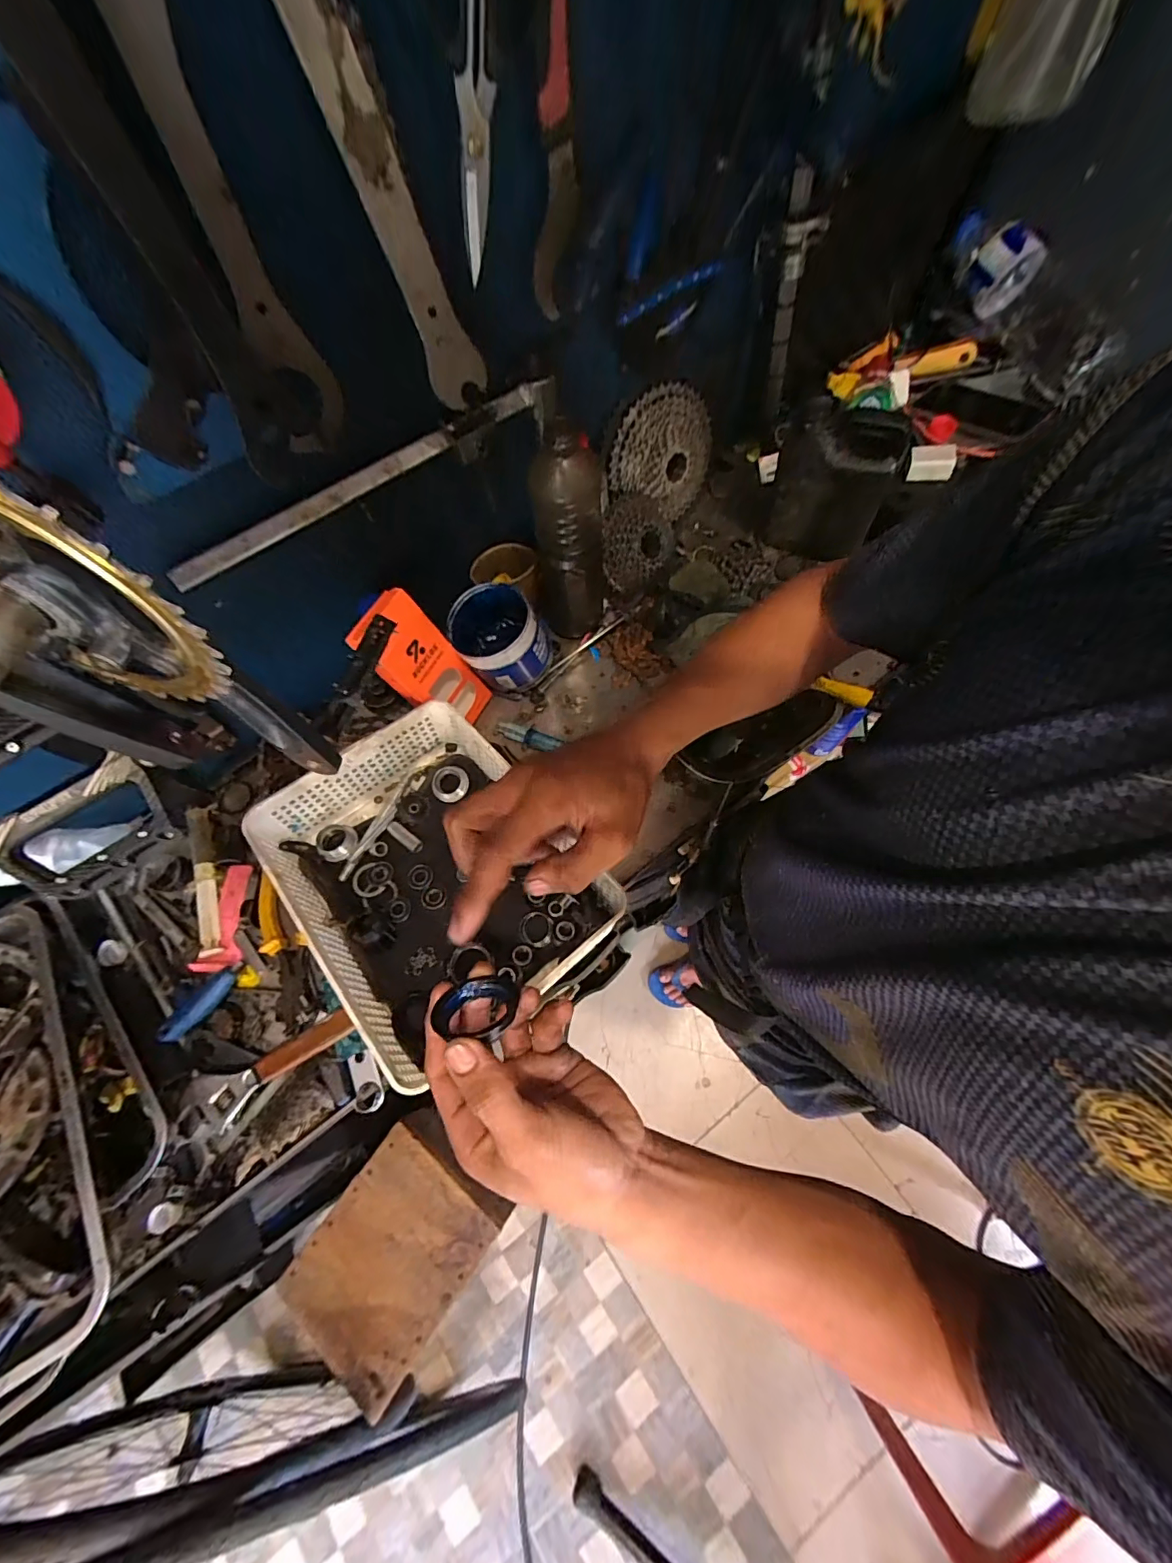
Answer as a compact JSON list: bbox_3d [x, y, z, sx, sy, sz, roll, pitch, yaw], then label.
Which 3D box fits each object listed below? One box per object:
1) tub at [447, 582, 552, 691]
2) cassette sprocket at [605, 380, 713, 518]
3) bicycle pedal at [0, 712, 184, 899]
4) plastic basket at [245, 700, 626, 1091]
[{"bbox_3d":[-0.105,-0.177,0.636,0.115,0.115,0.113,-2,69,4],"label":"tub"},{"bbox_3d":[0.102,-0.432,0.658,0.162,0.145,0.040,-9,35,-28],"label":"cassette sprocket"},{"bbox_3d":[-0.304,0.010,0.289,0.092,0.016,0.104,-32,104,-7],"label":"bicycle pedal"},{"bbox_3d":[-0.159,0.087,0.524,0.247,0.115,0.313,-40,71,-10],"label":"plastic basket"}]

